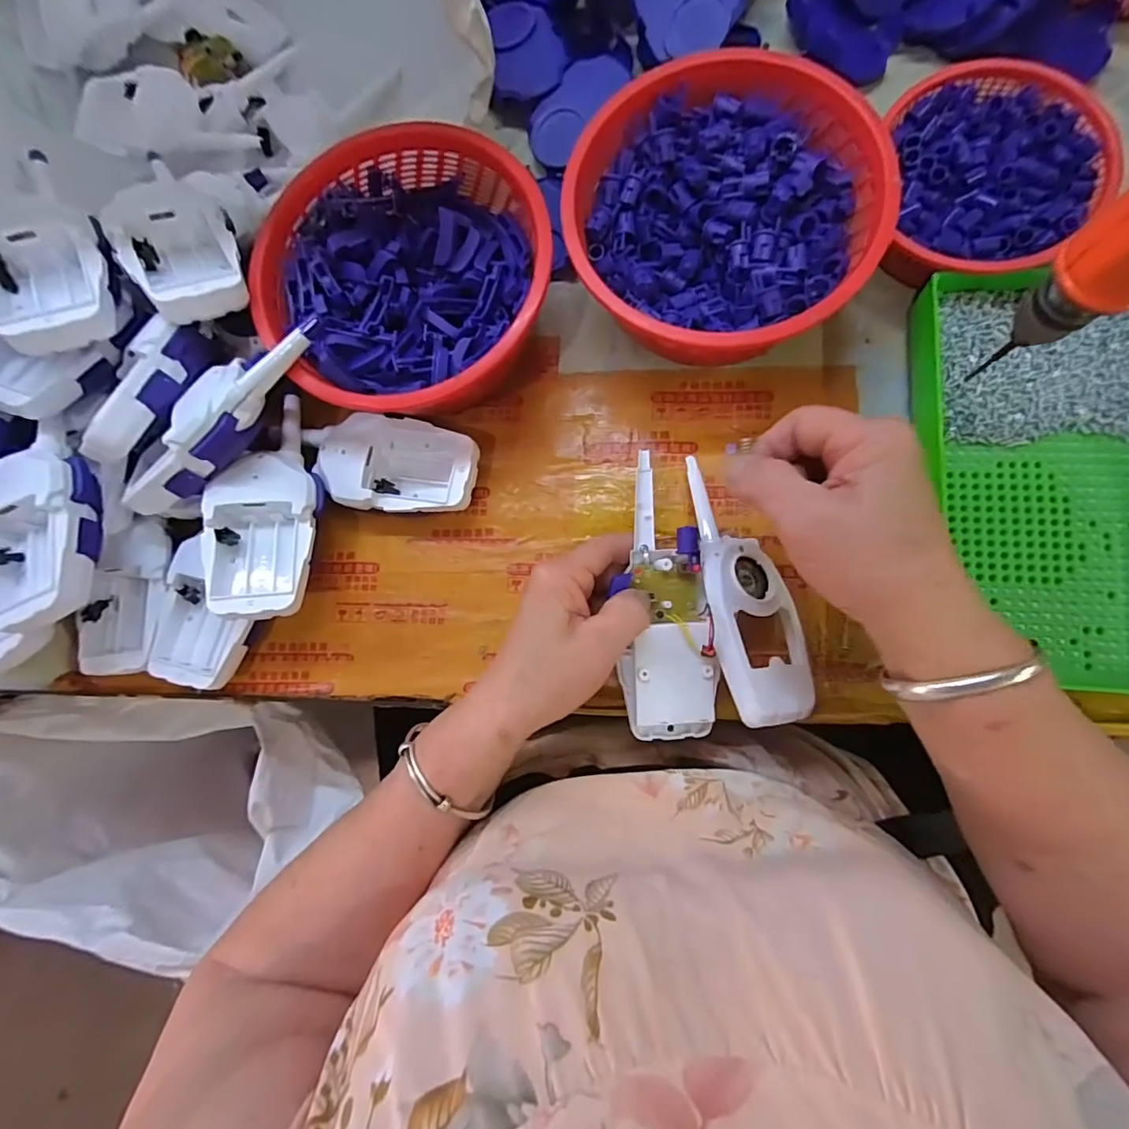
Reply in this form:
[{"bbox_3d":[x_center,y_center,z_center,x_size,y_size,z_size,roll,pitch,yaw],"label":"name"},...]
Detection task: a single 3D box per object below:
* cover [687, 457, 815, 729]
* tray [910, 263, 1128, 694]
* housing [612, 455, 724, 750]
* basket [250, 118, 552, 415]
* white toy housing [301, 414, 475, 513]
[{"bbox_3d":[0.106,0.012,0.316,0.057,0.013,0.158,-6,71,-22],"label":"cover"},{"bbox_3d":[0.288,-0.051,0.304,0.160,0.044,0.241,2,82,5],"label":"tray"},{"bbox_3d":[0.057,0.021,0.312,0.054,0.024,0.162,-4,84,4],"label":"housing"},{"bbox_3d":[-0.098,-0.176,0.345,0.173,0.064,0.178,-1,82,5],"label":"basket"},{"bbox_3d":[-0.118,-0.066,0.362,0.120,0.033,0.061,5,83,6],"label":"white toy housing"}]

